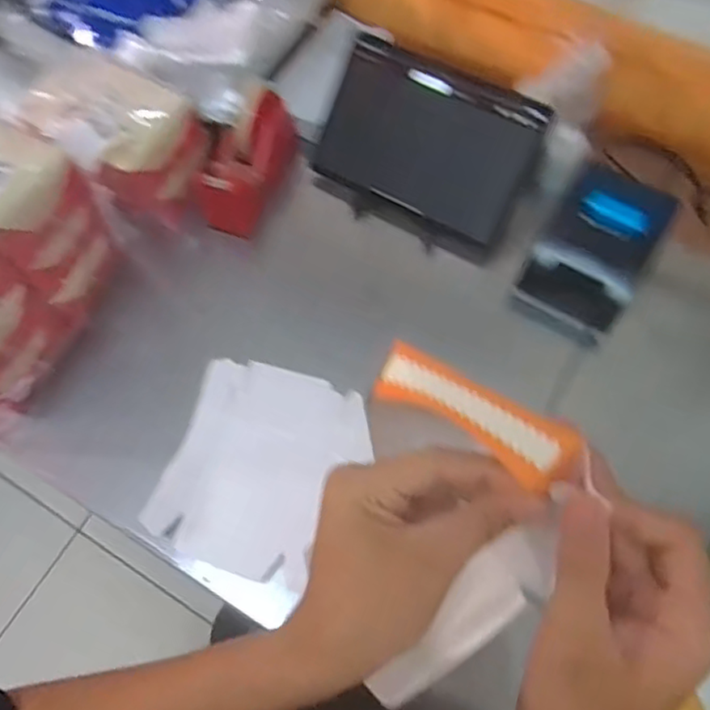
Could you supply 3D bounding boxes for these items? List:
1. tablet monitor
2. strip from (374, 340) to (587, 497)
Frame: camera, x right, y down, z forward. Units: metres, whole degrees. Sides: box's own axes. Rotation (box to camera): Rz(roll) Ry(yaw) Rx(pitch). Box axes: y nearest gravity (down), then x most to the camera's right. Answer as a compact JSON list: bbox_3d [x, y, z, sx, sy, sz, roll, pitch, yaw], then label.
[{"bbox_3d":[0.077,-0.227,0.715,0.234,0.021,0.176,27,112,10],"label":"tablet monitor"},{"bbox_3d":[0.059,0.029,0.310,0.109,0.011,0.031,27,71,30],"label":"strip"}]

